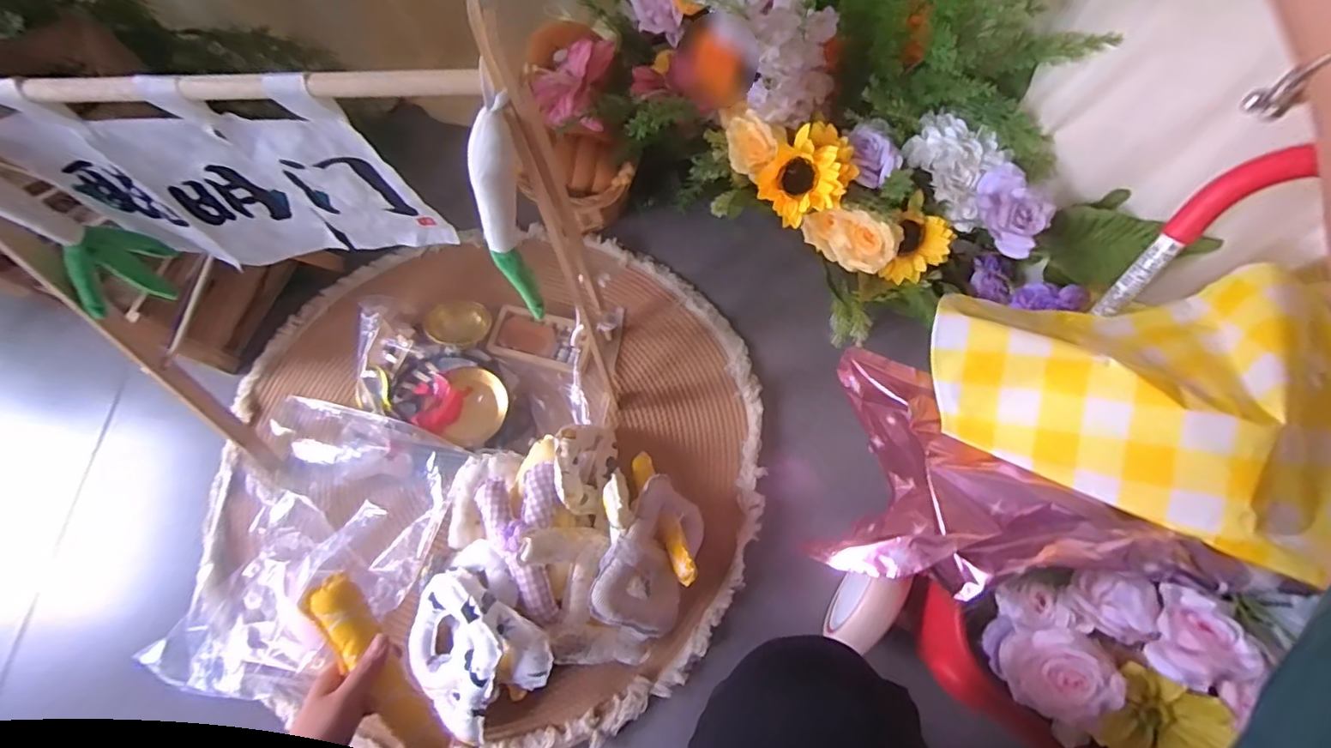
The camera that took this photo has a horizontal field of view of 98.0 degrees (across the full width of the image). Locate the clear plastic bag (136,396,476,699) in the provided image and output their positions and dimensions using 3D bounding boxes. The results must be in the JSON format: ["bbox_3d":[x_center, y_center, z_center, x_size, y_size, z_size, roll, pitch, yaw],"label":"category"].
[{"bbox_3d":[-0.464,0.225,0.760,0.311,0.089,0.364,14,71,7],"label":"clear plastic bag"}]

